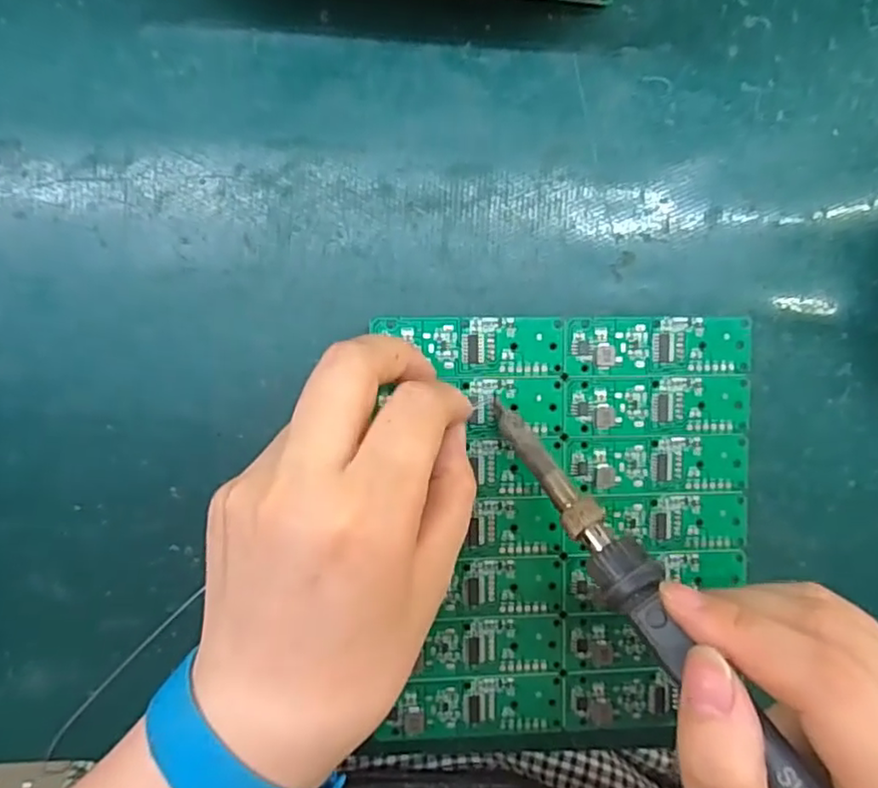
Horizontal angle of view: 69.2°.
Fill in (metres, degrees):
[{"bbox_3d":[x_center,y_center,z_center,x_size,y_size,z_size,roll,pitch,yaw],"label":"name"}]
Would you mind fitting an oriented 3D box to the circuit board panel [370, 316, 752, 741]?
[{"bbox_3d":[0.050,0.048,0.230,0.127,0.005,0.149,-1,94,-5],"label":"circuit board panel"}]

